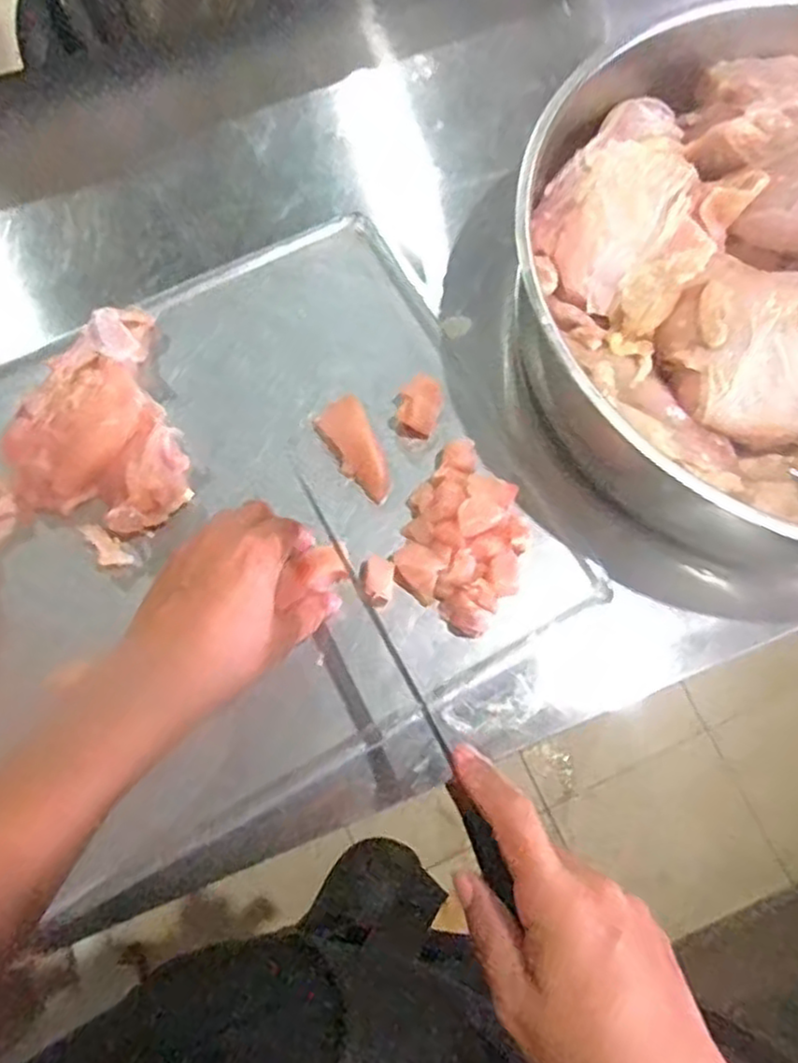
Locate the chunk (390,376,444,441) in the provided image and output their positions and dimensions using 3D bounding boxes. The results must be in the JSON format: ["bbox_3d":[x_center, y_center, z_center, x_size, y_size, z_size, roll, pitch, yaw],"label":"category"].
[{"bbox_3d":[0.012,-0.080,0.469,0.030,0.018,0.036,5,73,1],"label":"chunk"}]

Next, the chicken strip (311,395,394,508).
[{"bbox_3d":[-0.030,-0.053,0.456,0.029,0.021,0.074,-20,74,-6],"label":"chicken strip"}]

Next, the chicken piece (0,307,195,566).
[{"bbox_3d":[-0.190,-0.060,0.443,0.101,0.031,0.156,-19,74,-6],"label":"chicken piece"}]

